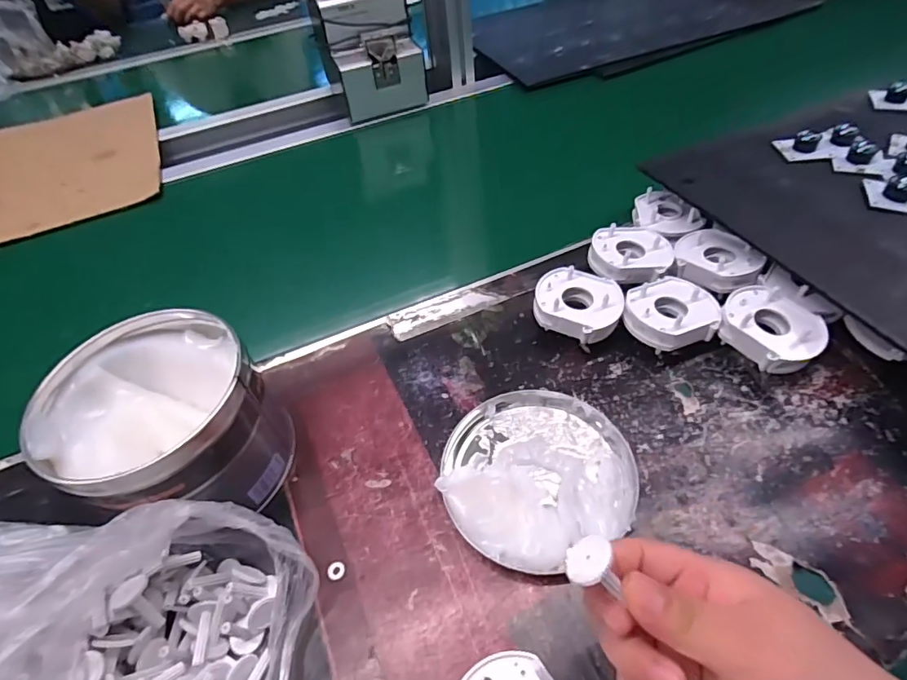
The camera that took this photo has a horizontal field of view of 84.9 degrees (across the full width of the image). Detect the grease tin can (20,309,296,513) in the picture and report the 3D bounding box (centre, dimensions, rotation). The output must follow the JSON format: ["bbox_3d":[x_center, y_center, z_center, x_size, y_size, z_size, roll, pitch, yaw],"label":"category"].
[{"bbox_3d":[-0.189,0.062,0.339,0.125,0.100,0.119,-3,49,4],"label":"grease tin can"}]

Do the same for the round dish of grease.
[{"bbox_3d":[0.056,0.085,0.337,0.125,0.028,0.121,-3,49,4],"label":"round dish of grease"}]

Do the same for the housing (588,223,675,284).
[{"bbox_3d":[0.159,-0.079,0.444,0.069,0.025,0.060,11,52,16],"label":"housing"}]

